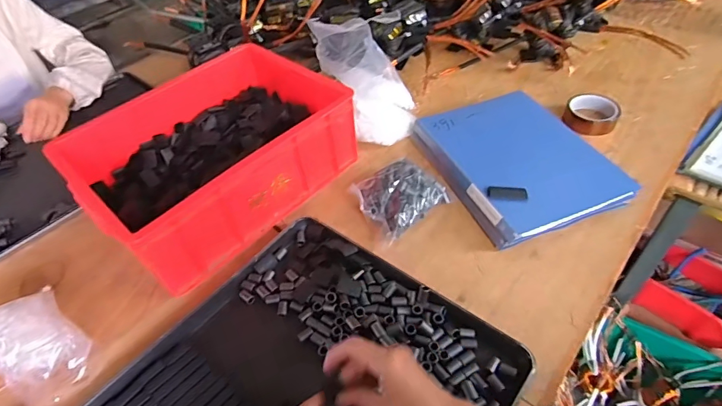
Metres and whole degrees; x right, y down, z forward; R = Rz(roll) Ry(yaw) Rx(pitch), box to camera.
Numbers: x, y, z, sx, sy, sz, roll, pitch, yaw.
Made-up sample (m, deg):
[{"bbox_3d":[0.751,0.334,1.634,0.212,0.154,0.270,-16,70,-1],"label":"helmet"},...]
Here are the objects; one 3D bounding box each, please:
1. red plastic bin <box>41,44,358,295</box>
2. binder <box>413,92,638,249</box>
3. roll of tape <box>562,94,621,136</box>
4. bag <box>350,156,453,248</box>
[{"bbox_3d":[-0.249,-0.088,0.723,0.303,0.142,0.386,33,59,31],"label":"red plastic bin"},{"bbox_3d":[0.269,-0.077,0.742,0.254,0.042,0.308,-20,48,-12],"label":"binder"},{"bbox_3d":[0.442,-0.174,0.817,0.093,0.042,0.093,-2,49,3],"label":"roll of tape"},{"bbox_3d":[0.060,-0.012,0.697,0.129,0.052,0.114,-34,53,-23],"label":"bag"}]

